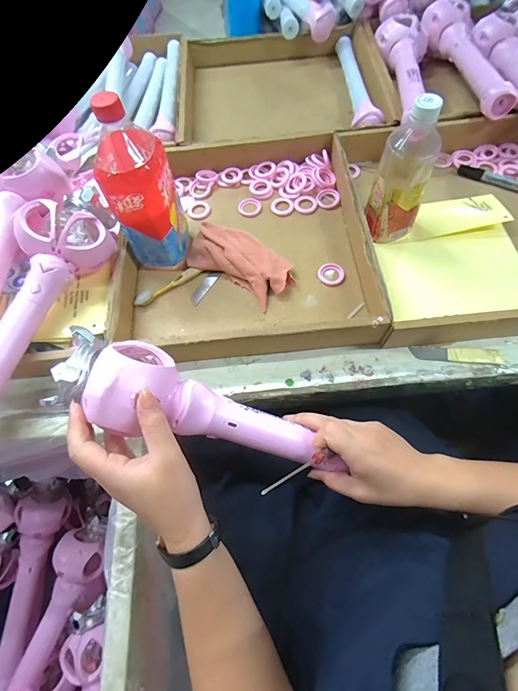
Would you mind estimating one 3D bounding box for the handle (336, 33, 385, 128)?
[{"bbox_3d":[0.188,-0.500,0.648,0.052,0.048,0.308,0,65,3],"label":"handle"}]

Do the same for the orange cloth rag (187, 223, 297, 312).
[{"bbox_3d":[-0.031,-0.125,0.502,0.164,0.031,0.083,32,71,17],"label":"orange cloth rag"}]

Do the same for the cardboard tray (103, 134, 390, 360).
[{"bbox_3d":[-0.022,-0.163,0.504,0.339,0.056,0.360,-5,67,1],"label":"cardboard tray"}]

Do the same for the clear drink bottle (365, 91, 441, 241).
[{"bbox_3d":[0.195,-0.228,0.457,0.068,0.187,0.081,23,69,13],"label":"clear drink bottle"}]

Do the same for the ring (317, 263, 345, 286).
[{"bbox_3d":[0.104,-0.103,0.495,0.038,0.007,0.034,5,66,6],"label":"ring"}]

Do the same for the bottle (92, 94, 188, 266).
[{"bbox_3d":[-0.148,-0.190,0.440,0.069,0.214,0.074,3,65,5],"label":"bottle"}]

